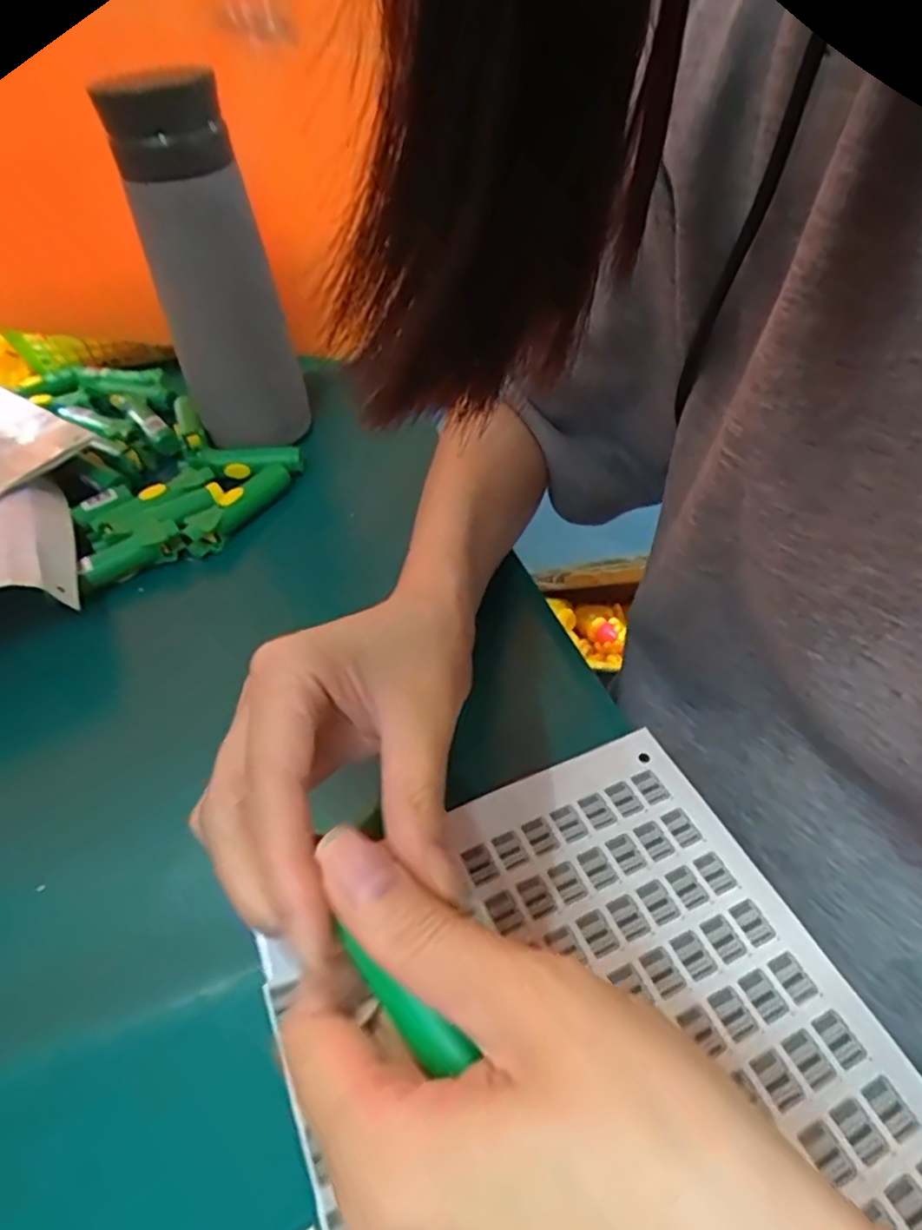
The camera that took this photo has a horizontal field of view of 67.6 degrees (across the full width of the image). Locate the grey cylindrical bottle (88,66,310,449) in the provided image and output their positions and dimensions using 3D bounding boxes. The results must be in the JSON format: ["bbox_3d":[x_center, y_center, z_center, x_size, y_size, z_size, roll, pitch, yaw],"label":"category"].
[{"bbox_3d":[-0.148,-0.198,0.418,0.069,0.203,0.059,-15,47,-8],"label":"grey cylindrical bottle"}]

